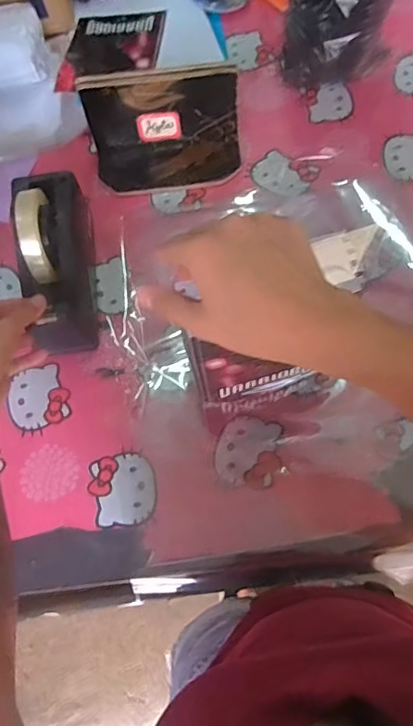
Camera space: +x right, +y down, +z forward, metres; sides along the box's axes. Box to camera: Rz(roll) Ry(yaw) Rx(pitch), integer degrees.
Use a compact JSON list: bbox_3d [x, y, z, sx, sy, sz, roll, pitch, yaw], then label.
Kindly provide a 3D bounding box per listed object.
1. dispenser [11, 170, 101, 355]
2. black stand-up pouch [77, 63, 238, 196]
[{"bbox_3d":[-0.177,-0.121,0.626,0.073,0.120,0.209,-10,68,-1],"label":"dispenser"},{"bbox_3d":[-0.053,-0.304,0.689,0.199,0.117,0.093,-6,68,1],"label":"black stand-up pouch"}]

